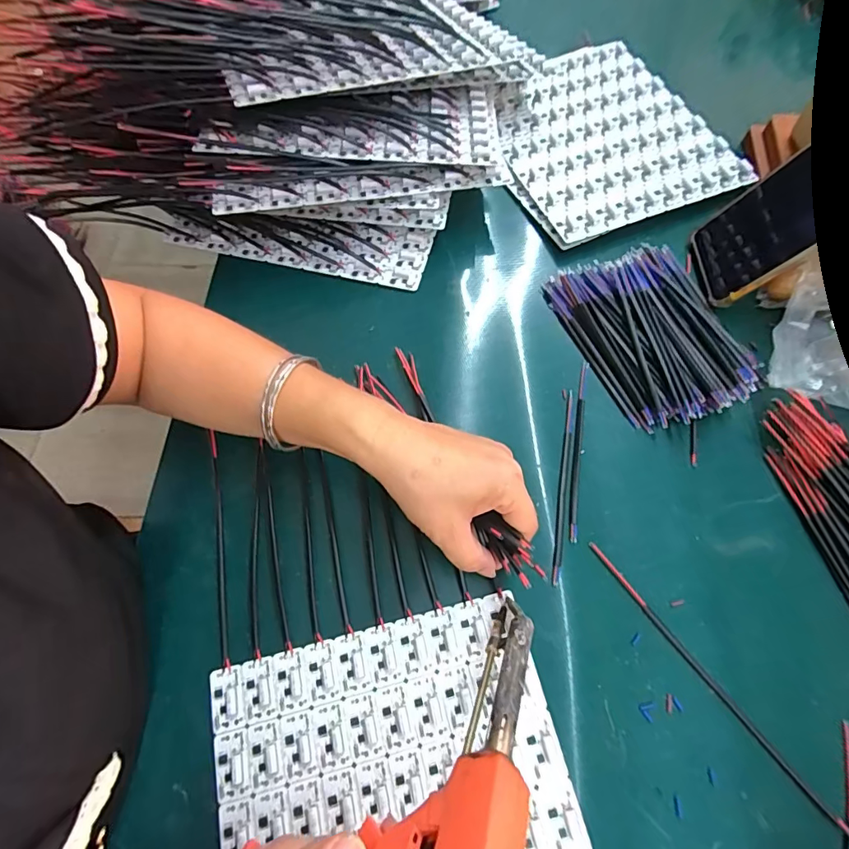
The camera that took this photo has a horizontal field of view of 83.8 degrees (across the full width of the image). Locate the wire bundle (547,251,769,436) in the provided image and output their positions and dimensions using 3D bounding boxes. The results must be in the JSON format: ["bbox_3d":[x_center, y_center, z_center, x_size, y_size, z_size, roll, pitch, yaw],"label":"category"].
[{"bbox_3d":[0.187,-0.077,0.375,0.119,0.015,0.154,-24,69,-7],"label":"wire bundle"}]

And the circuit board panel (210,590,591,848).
[{"bbox_3d":[-0.009,0.241,0.257,0.196,0.008,0.243,-14,68,-3],"label":"circuit board panel"}]

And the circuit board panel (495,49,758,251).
[{"bbox_3d":[0.166,-0.287,0.466,0.196,0.015,0.237,-20,68,-6],"label":"circuit board panel"}]

